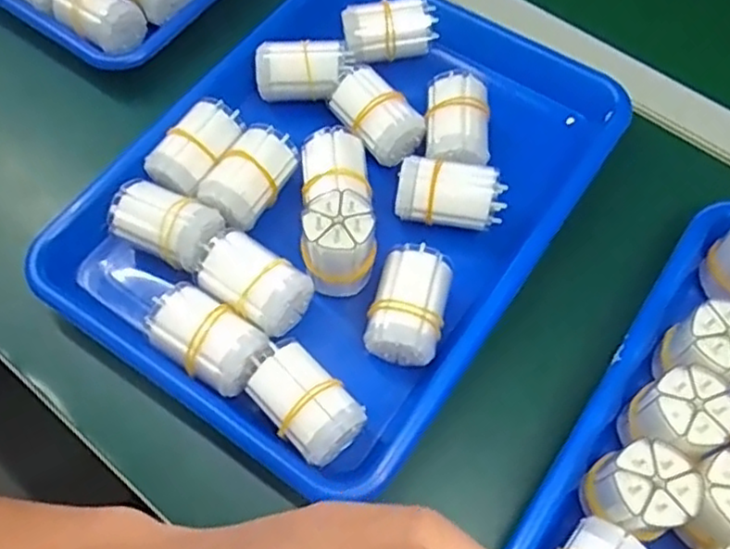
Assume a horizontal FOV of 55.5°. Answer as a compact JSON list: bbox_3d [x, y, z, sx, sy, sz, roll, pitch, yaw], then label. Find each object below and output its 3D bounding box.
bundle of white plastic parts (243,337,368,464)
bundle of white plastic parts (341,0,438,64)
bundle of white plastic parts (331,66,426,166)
[{"bbox_3d":[-0.032,0.067,0.359,0.062,0.034,0.037,41,69,20],"label":"bundle of white plastic parts"},{"bbox_3d":[0.017,-0.169,0.472,0.062,0.031,0.034,-9,61,-5],"label":"bundle of white plastic parts"},{"bbox_3d":[0.008,-0.103,0.447,0.041,0.032,0.061,-32,66,-16],"label":"bundle of white plastic parts"}]

